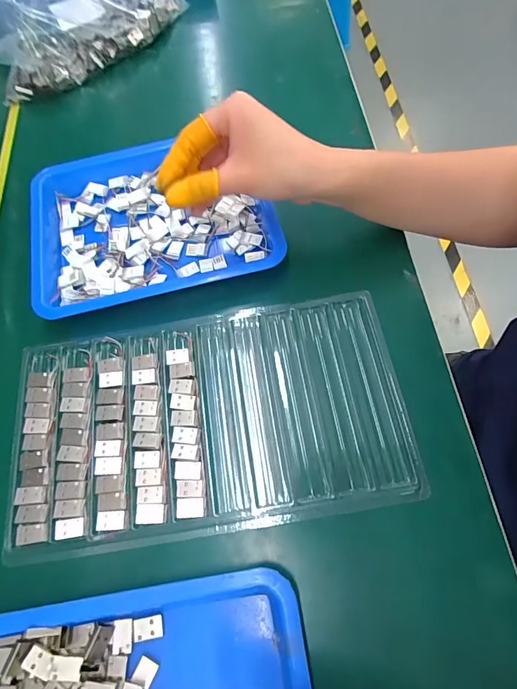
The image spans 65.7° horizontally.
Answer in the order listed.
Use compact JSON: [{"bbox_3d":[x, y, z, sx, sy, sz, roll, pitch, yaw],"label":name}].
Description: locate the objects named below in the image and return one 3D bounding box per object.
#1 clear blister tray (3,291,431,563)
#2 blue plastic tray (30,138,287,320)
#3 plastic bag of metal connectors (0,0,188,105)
[{"bbox_3d":[-0.038,0.052,0.302,0.289,0.015,0.161,-8,65,-3],"label":"clear blister tray"},{"bbox_3d":[-0.100,-0.114,0.368,0.219,0.024,0.166,-12,65,-5],"label":"blue plastic tray"},{"bbox_3d":[-0.238,-0.437,0.480,0.235,0.086,0.224,-27,67,-8],"label":"plastic bag of metal connectors"}]

